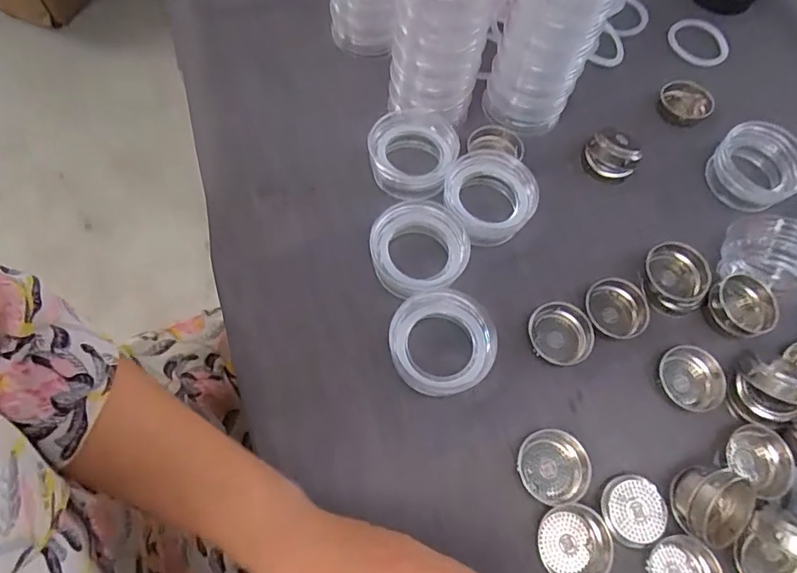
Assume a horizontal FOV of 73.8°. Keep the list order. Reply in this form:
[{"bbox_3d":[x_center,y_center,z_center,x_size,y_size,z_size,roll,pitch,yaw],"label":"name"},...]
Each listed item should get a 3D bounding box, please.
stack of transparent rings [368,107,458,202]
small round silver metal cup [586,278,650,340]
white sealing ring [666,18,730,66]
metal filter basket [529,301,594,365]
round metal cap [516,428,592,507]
[{"bbox_3d":[0.013,-0.104,0.417,0.068,0.030,0.073,-9,68,-9],"label":"stack of transparent rings"},{"bbox_3d":[0.158,0.018,0.386,0.045,0.016,0.043,2,66,-4],"label":"small round silver metal cup"},{"bbox_3d":[0.293,-0.238,0.518,0.061,0.004,0.058,2,69,-5],"label":"white sealing ring"},{"bbox_3d":[0.114,0.034,0.376,0.042,0.014,0.042,-5,67,-7],"label":"metal filter basket"},{"bbox_3d":[0.098,0.114,0.336,0.041,0.016,0.044,2,66,-4],"label":"round metal cap"}]

